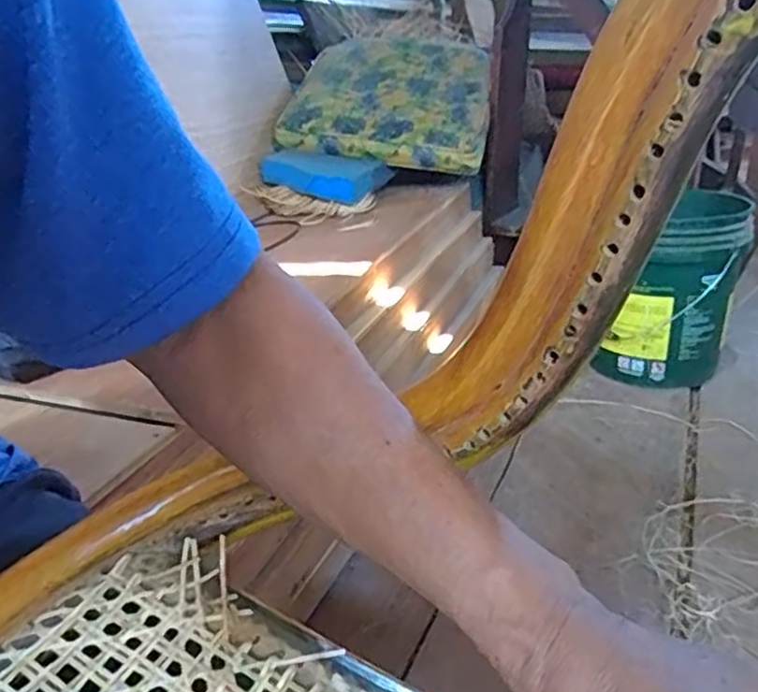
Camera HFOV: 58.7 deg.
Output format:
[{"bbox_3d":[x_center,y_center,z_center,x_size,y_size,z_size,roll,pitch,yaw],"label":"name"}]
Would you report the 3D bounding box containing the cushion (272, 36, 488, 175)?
[{"bbox_3d":[0.037,-0.595,1.561,0.438,0.062,0.478,7,52,10],"label":"cushion"}]

